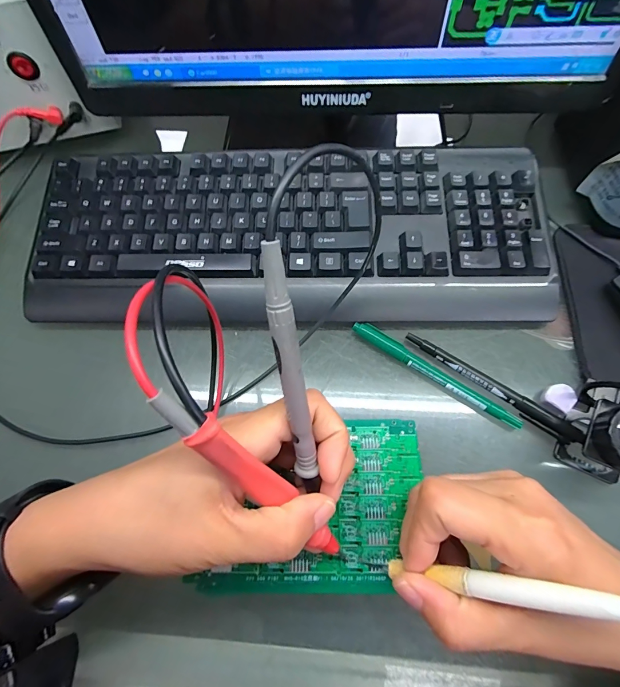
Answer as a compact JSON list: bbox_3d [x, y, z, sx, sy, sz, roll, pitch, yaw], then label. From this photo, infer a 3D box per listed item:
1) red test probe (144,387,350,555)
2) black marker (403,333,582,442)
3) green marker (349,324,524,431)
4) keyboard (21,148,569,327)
[{"bbox_3d":[-0.015,0.066,0.154,0.013,0.142,0.010,-44,33,-14],"label":"red test probe"},{"bbox_3d":[0.138,0.030,0.265,0.139,0.012,0.015,33,73,14],"label":"black marker"},{"bbox_3d":[0.095,0.023,0.270,0.137,0.010,0.013,34,73,14],"label":"green marker"},{"bbox_3d":[-0.018,-0.094,0.303,0.434,0.041,0.156,0,68,2],"label":"keyboard"}]

